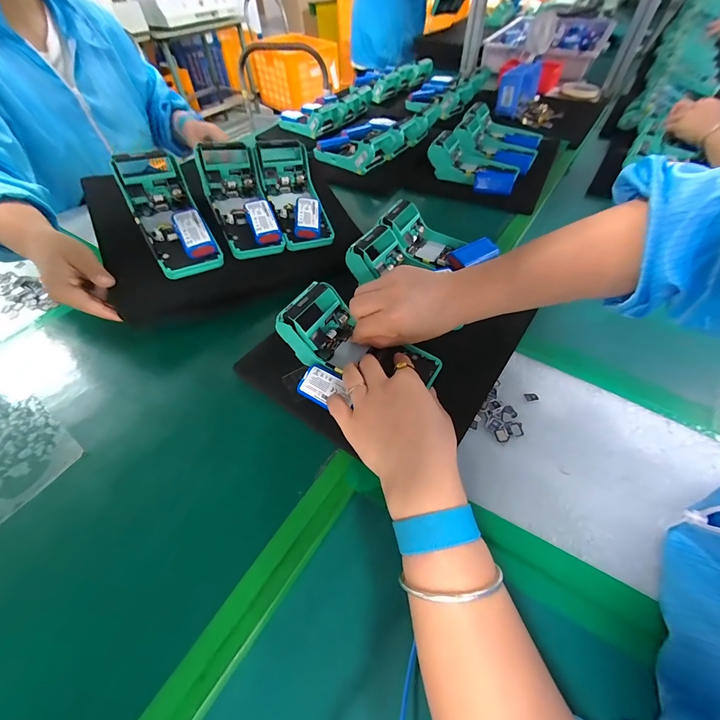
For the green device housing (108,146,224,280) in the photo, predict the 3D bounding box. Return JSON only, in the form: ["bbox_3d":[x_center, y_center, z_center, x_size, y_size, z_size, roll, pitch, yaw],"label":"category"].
[{"bbox_3d":[-0.241,-0.179,0.419,0.074,0.058,0.162,-28,83,-18],"label":"green device housing"}]

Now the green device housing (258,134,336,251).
[{"bbox_3d":[-0.095,-0.244,0.478,0.078,0.106,0.134,-19,54,-12],"label":"green device housing"}]

